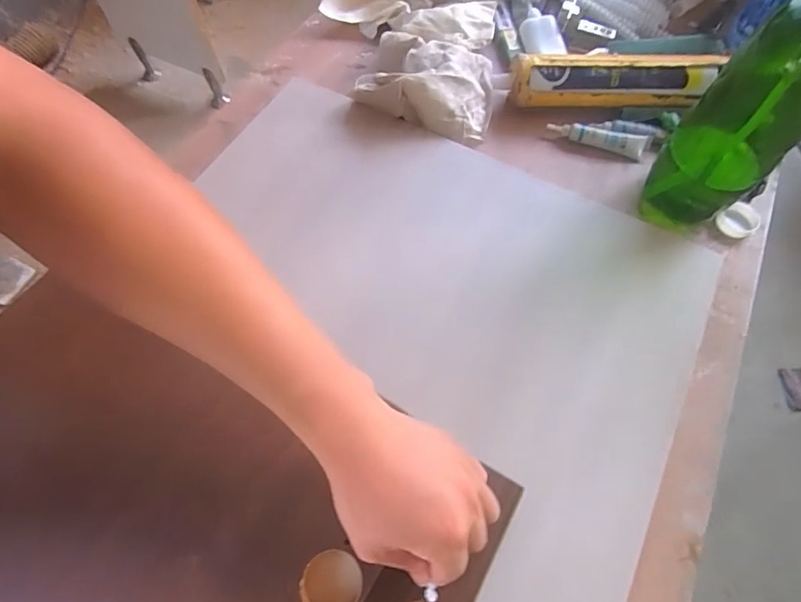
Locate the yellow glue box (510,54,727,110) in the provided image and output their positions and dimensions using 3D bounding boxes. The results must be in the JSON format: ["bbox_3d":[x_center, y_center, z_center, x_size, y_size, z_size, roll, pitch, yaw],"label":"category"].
[{"bbox_3d":[0.239,-0.250,0.543,0.224,0.036,0.055,1,110,0],"label":"yellow glue box"}]

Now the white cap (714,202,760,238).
[{"bbox_3d":[0.352,-0.082,0.497,0.039,0.013,0.034,-27,68,-14],"label":"white cap"}]

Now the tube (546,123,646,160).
[{"bbox_3d":[0.221,-0.182,0.537,0.106,0.014,0.023,12,64,3],"label":"tube"}]

